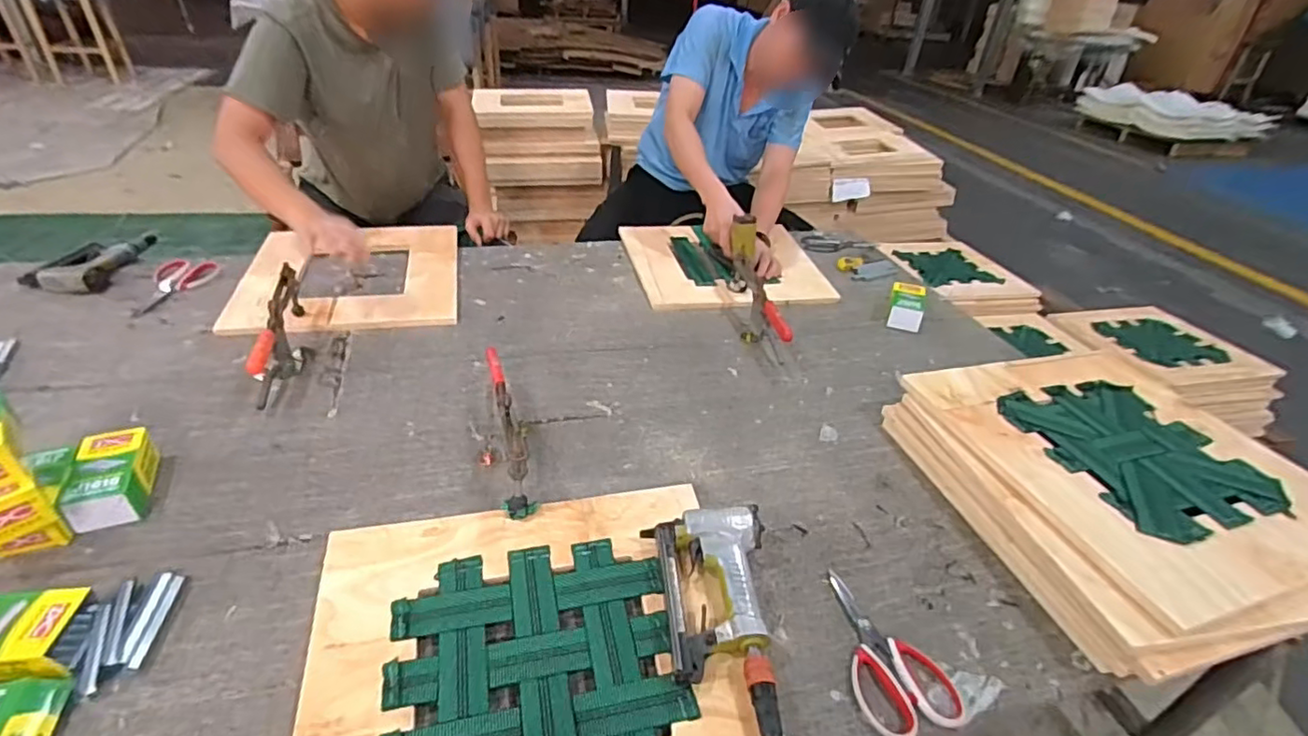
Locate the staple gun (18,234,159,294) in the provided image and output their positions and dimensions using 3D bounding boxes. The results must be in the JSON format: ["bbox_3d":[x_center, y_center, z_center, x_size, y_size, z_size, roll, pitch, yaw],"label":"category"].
[{"bbox_3d":[-1.114,-0.214,1.198,0.141,0.039,0.247,-3,35,-13],"label":"staple gun"}]

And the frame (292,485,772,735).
[{"bbox_3d":[-0.121,0.288,0.593,0.405,0.020,0.394,-5,36,-16],"label":"frame"}]

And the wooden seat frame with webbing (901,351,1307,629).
[{"bbox_3d":[0.628,0.111,0.808,0.389,0.019,0.457,-8,35,-16],"label":"wooden seat frame with webbing"}]

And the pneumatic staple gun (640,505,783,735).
[{"bbox_3d":[0.075,0.261,0.637,0.131,0.058,0.246,-3,35,-12],"label":"pneumatic staple gun"}]

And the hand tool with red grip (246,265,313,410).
[{"bbox_3d":[-0.603,-0.062,0.992,0.046,0.108,0.273,-4,35,-14],"label":"hand tool with red grip"}]

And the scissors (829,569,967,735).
[{"bbox_3d":[0.239,0.294,0.648,0.102,0.013,0.186,-4,35,-14],"label":"scissors"}]

